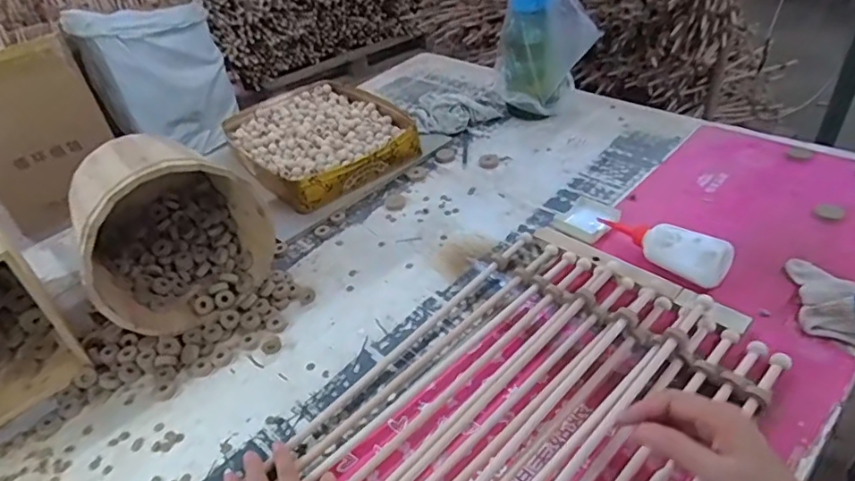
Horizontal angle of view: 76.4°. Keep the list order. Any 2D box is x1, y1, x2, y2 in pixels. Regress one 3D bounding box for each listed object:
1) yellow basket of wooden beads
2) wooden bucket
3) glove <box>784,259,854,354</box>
[{"bbox_3d":[-0.213,-0.199,1.085,0.309,0.078,0.389,-25,41,-21],"label":"yellow basket of wooden beads"},{"bbox_3d":[-0.358,-0.028,0.764,0.225,0.233,0.223,-26,42,-22],"label":"wooden bucket"},{"bbox_3d":[0.461,0.069,0.622,0.078,0.043,0.139,-24,41,-20],"label":"glove"}]

